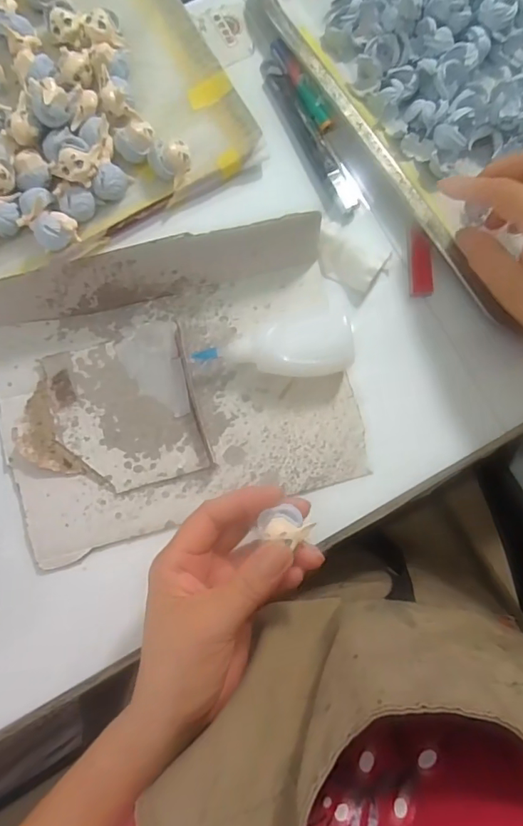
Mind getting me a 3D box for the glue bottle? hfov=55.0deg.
[{"bbox_3d":[0.009,-0.040,0.335,0.100,0.031,0.040,-5,84,-3],"label":"glue bottle"}]

